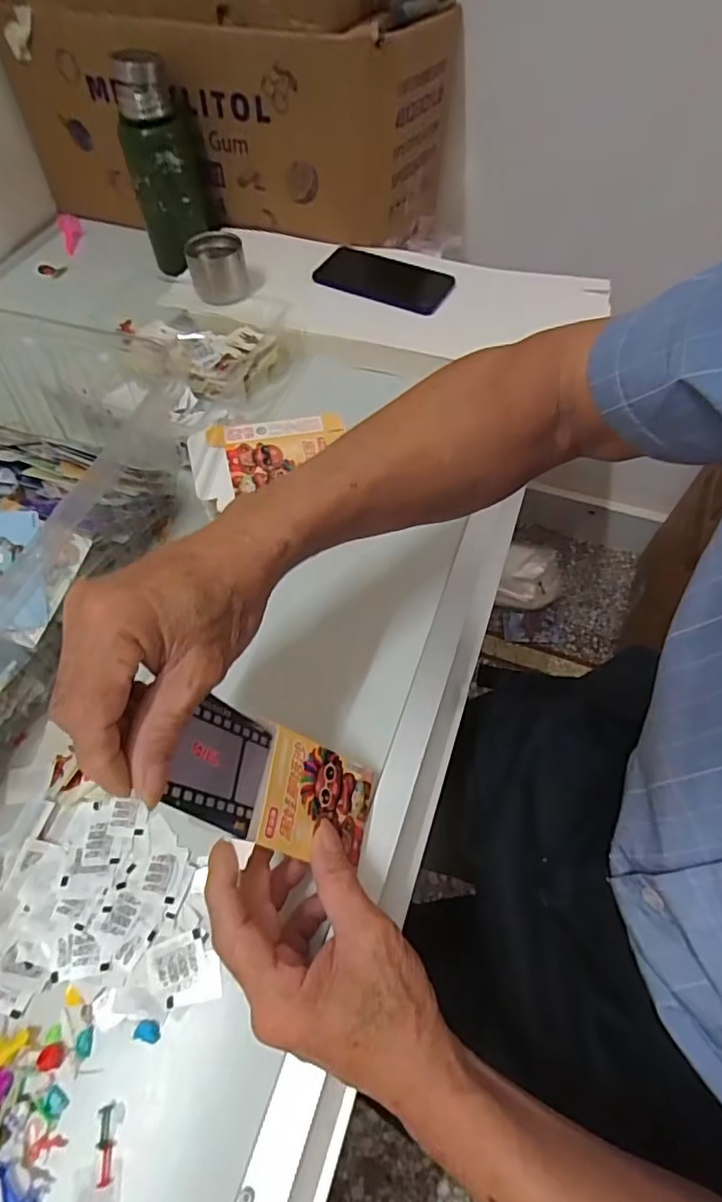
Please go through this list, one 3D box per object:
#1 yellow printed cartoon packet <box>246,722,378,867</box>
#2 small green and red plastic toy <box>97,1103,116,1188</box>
[{"bbox_3d":[-0.025,0.120,0.341,0.006,0.093,0.063,-18,50,35],"label":"yellow printed cartoon packet"},{"bbox_3d":[-0.131,0.279,0.291,0.008,0.005,0.031,-8,59,-4],"label":"small green and red plastic toy"}]

